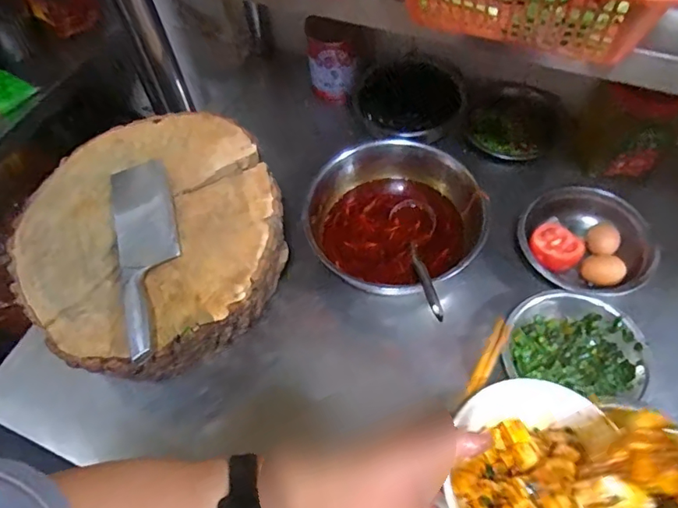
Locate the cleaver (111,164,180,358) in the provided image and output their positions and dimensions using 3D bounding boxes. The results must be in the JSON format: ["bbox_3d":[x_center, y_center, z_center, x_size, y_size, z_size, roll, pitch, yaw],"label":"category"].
[{"bbox_3d":[-0.241,-0.009,0.647,0.079,0.022,0.292,-16,60,-7],"label":"cleaver"}]

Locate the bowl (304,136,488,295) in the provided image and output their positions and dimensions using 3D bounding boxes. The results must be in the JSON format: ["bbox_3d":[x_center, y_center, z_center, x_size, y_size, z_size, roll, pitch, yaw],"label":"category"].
[{"bbox_3d":[0.082,-0.055,0.749,0.241,0.084,0.232,-1,59,2],"label":"bowl"}]

